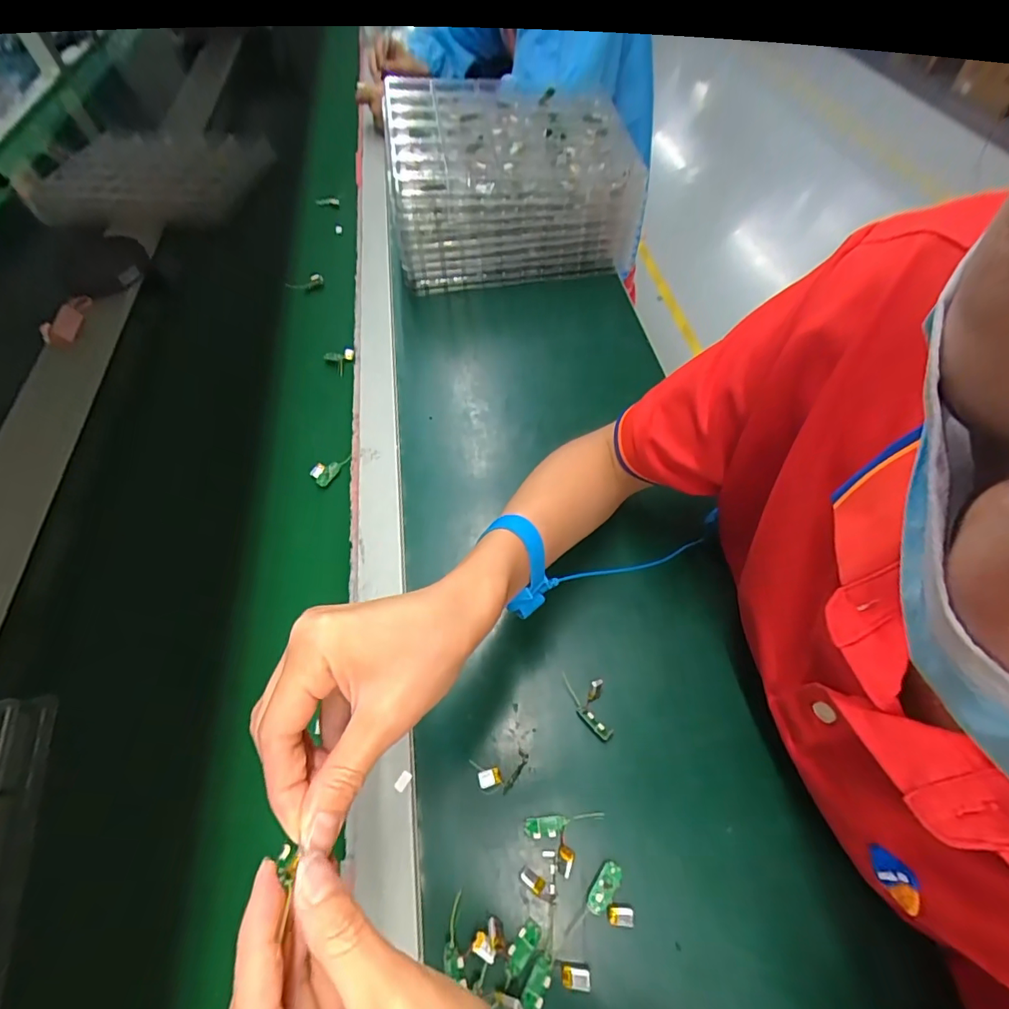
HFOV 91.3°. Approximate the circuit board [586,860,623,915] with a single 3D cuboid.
[{"bbox_3d":[0.062,0.233,0.300,0.012,0.007,0.030,31,52,21],"label":"circuit board"}]

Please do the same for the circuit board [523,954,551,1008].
[{"bbox_3d":[0.020,0.274,0.281,0.011,0.004,0.026,23,60,15],"label":"circuit board"}]

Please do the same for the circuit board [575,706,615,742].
[{"bbox_3d":[0.065,0.157,0.355,0.010,0.004,0.029,-40,64,-22],"label":"circuit board"}]

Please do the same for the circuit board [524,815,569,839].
[{"bbox_3d":[0.028,0.211,0.323,0.029,0.004,0.012,-3,56,-1],"label":"circuit board"}]

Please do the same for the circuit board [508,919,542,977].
[{"bbox_3d":[0.011,0.261,0.291,0.012,0.004,0.026,31,62,20],"label":"circuit board"}]

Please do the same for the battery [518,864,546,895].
[{"bbox_3d":[0.017,0.234,0.307,0.017,0.004,0.009,26,63,19],"label":"battery"}]

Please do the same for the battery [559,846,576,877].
[{"bbox_3d":[0.039,0.226,0.312,0.010,0.004,0.016,19,61,16],"label":"battery"}]

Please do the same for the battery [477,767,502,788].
[{"bbox_3d":[-0.010,0.187,0.338,0.016,0.004,0.010,-14,58,-5],"label":"battery"}]

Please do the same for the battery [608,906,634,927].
[{"bbox_3d":[0.070,0.248,0.297,0.016,0.004,0.010,2,58,6],"label":"battery"}]

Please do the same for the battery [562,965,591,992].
[{"bbox_3d":[0.041,0.271,0.281,0.016,0.004,0.010,3,58,6],"label":"battery"}]

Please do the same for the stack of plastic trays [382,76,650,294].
[{"bbox_3d":[0.008,-0.462,0.691,0.310,0.156,0.300,-4,56,-1],"label":"stack of plastic trays"}]

